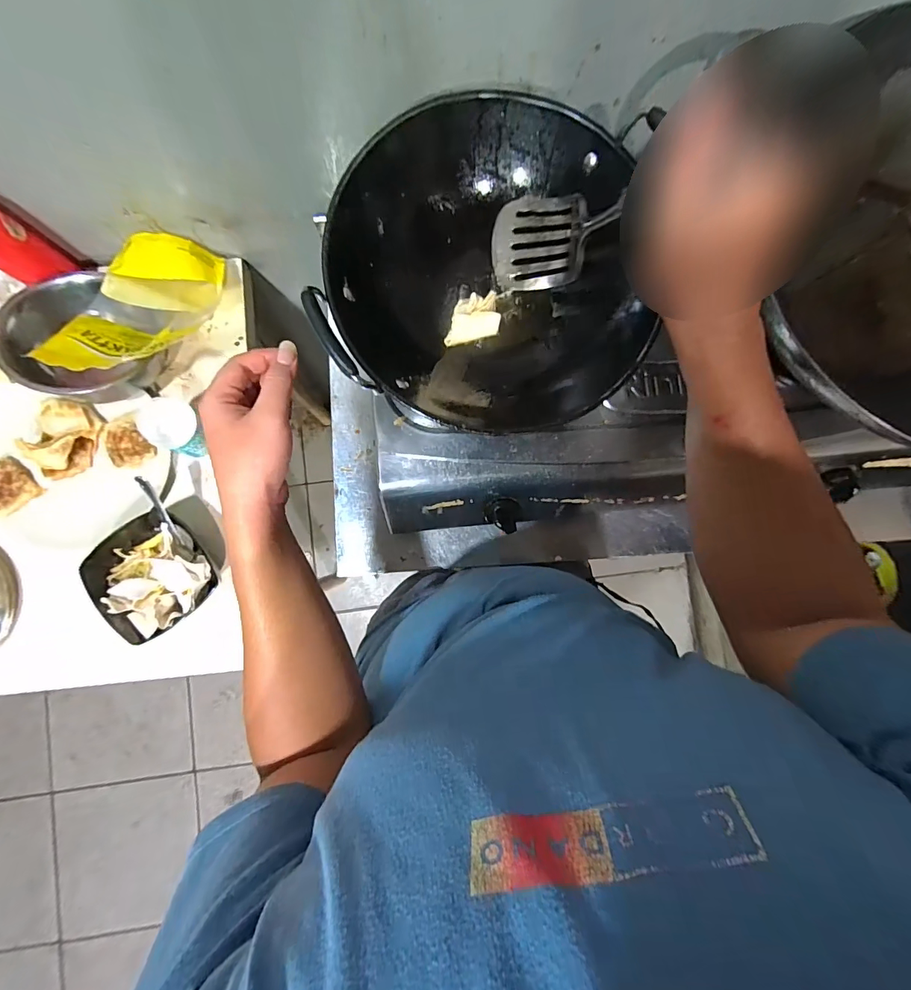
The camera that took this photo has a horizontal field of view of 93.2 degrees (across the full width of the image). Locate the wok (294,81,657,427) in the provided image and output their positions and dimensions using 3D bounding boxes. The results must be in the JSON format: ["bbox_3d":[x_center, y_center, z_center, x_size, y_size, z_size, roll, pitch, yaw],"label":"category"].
[{"bbox_3d":[0.035,-0.221,0.431,0.301,0.135,0.276,-2,86,-2],"label":"wok"}]

